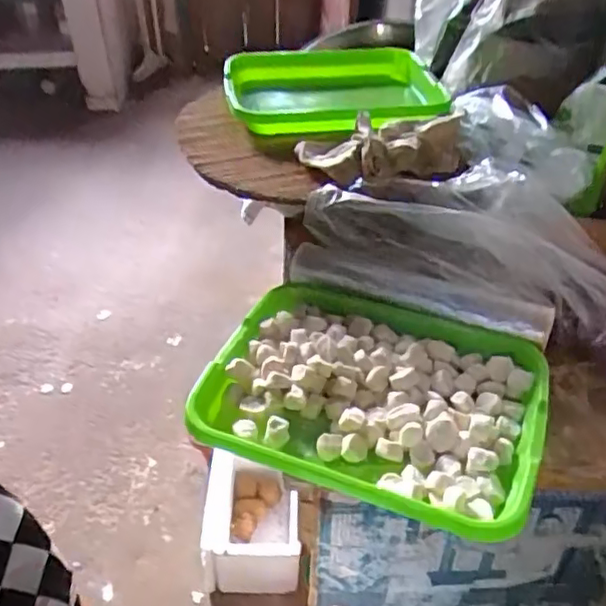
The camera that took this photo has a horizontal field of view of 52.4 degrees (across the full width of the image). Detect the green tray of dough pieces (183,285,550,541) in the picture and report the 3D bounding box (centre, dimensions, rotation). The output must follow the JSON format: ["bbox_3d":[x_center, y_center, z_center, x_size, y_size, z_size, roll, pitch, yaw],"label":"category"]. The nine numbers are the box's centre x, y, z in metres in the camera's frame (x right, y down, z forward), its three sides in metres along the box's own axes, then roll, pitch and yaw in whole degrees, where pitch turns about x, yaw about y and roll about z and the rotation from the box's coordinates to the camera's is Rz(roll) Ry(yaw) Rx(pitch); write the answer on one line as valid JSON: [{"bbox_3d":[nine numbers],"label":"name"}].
[{"bbox_3d":[0.068,0.089,0.605,0.310,0.042,0.242,14,42,16],"label":"green tray of dough pieces"}]

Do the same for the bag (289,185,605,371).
[{"bbox_3d":[0.191,-0.054,0.688,0.389,0.106,0.137,18,43,20],"label":"bag"}]

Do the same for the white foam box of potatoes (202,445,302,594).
[{"bbox_3d":[-0.097,0.442,1.305,0.195,0.242,0.258,4,41,5],"label":"white foam box of potatoes"}]

